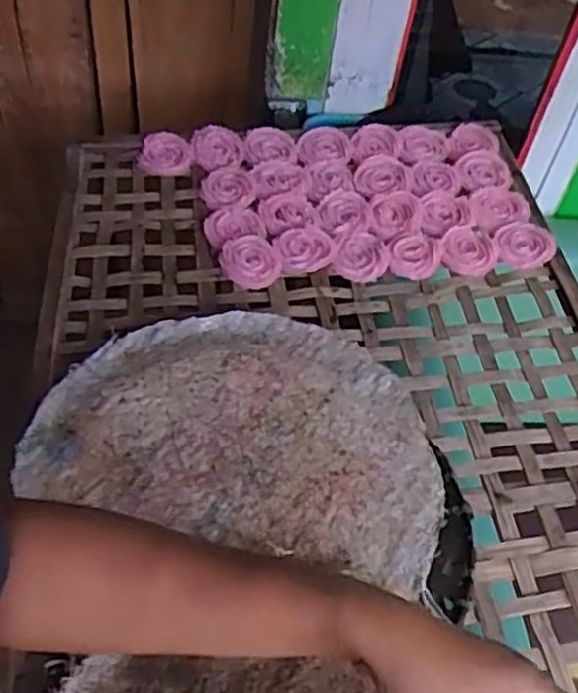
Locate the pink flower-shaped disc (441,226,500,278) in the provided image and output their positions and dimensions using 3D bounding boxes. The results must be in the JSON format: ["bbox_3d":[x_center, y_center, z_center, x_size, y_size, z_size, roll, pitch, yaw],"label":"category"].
[{"bbox_3d":[0.223,-0.118,0.922,0.067,0.012,0.078,10,45,3],"label":"pink flower-shaped disc"}]

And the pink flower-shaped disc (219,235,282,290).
[{"bbox_3d":[-0.046,-0.101,0.899,0.068,0.015,0.078,-8,47,-15],"label":"pink flower-shaped disc"}]

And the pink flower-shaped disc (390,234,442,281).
[{"bbox_3d":[0.155,-0.112,0.917,0.062,0.011,0.072,10,45,3],"label":"pink flower-shaped disc"}]

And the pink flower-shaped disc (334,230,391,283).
[{"bbox_3d":[0.090,-0.111,0.916,0.064,0.011,0.080,11,45,5],"label":"pink flower-shaped disc"}]

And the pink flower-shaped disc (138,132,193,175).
[{"bbox_3d":[-0.169,-0.264,1.027,0.074,0.014,0.060,7,81,10],"label":"pink flower-shaped disc"}]

